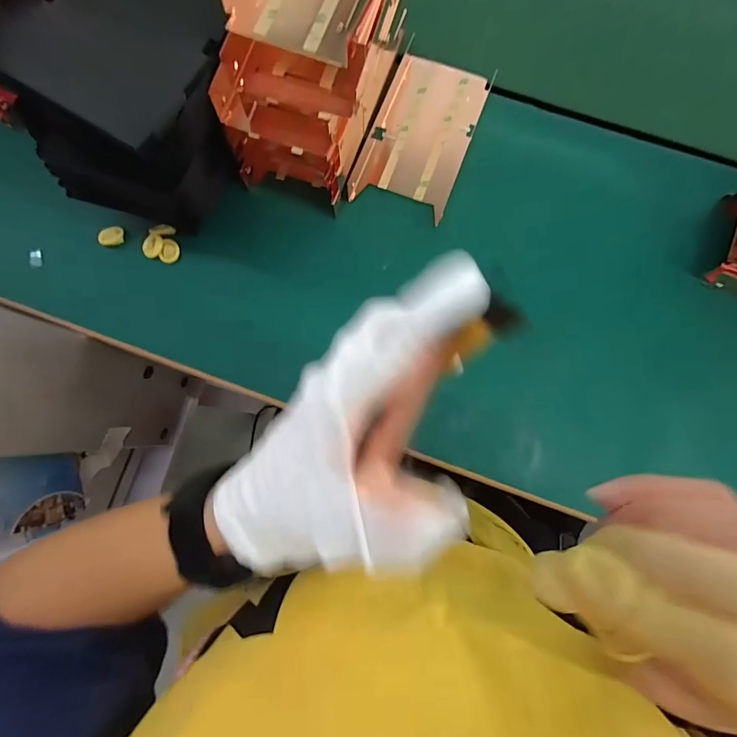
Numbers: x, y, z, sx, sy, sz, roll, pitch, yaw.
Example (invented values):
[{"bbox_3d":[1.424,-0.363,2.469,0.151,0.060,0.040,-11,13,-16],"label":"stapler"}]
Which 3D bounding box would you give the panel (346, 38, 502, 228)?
[{"bbox_3d":[0.051,-0.218,0.367,0.088,0.015,0.160,21,82,3],"label":"panel"}]

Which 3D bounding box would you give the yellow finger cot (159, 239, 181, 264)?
[{"bbox_3d":[-0.169,-0.100,0.334,0.014,0.006,0.019,16,82,3],"label":"yellow finger cot"}]

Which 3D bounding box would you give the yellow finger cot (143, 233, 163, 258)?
[{"bbox_3d":[-0.183,-0.104,0.332,0.015,0.005,0.019,22,82,4],"label":"yellow finger cot"}]

